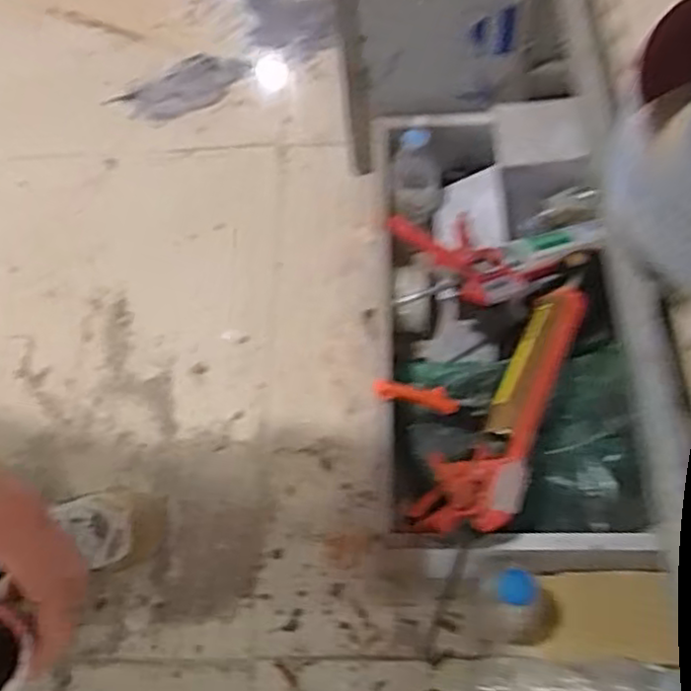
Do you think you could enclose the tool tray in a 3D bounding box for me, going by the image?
[{"bbox_3d":[0.189,-0.038,0.920,0.279,0.211,0.609,1,62,5],"label":"tool tray"}]

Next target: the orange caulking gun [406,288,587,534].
[{"bbox_3d":[0.174,0.063,0.804,0.101,0.124,0.328,20,66,14],"label":"orange caulking gun"}]

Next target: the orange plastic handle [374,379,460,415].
[{"bbox_3d":[0.086,0.061,0.841,0.115,0.036,0.026,15,61,-22],"label":"orange plastic handle"}]

